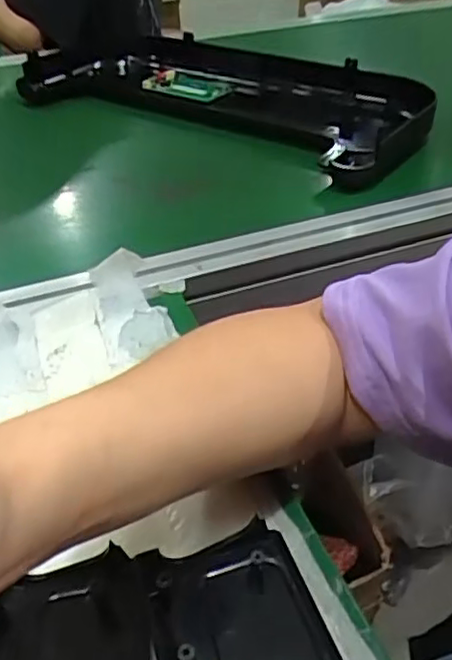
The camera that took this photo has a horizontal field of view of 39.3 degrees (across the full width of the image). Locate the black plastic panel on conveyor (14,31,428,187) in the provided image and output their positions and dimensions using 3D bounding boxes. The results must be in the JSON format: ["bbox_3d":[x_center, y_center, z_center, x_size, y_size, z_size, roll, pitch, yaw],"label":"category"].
[{"bbox_3d":[-0.004,-0.288,0.761,0.514,0.056,0.224,25,45,30],"label":"black plastic panel on conveyor"}]

